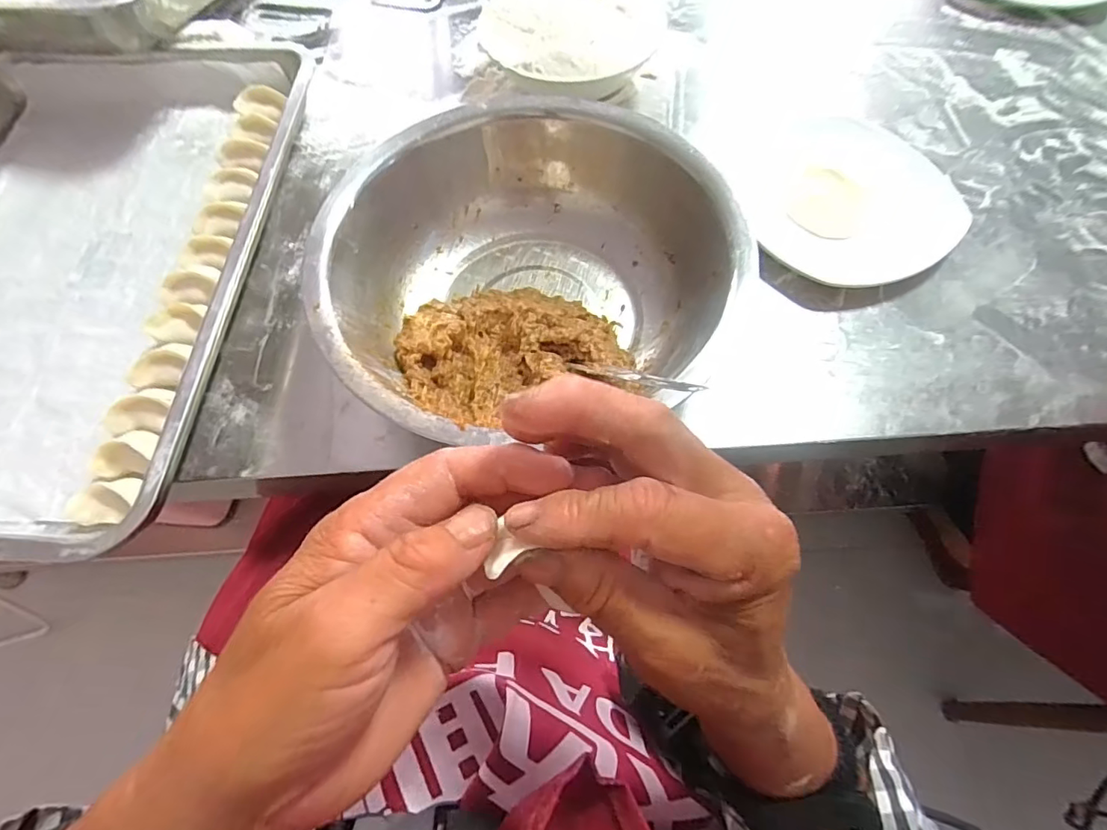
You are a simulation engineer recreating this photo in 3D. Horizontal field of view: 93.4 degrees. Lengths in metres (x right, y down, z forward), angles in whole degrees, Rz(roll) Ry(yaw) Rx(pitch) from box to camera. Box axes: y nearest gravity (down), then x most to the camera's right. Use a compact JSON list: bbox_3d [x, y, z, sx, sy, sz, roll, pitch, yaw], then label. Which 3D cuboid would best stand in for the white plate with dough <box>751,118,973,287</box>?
[{"bbox_3d":[0.259,-0.191,0.445,0.163,0.021,0.196,27,71,12],"label":"white plate with dough"}]

